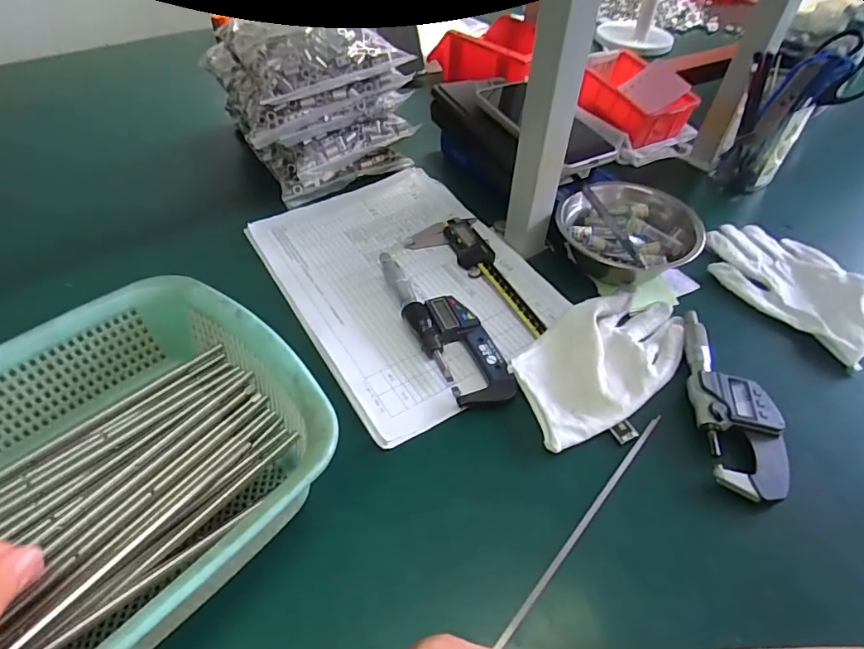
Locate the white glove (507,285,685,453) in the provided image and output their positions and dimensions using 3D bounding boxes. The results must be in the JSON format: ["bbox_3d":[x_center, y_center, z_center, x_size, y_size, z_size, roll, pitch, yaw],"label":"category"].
[{"bbox_3d":[0.141,0.025,0.407,0.166,0.032,0.094,-21,51,-20],"label":"white glove"}]

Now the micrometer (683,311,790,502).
[{"bbox_3d":[0.226,0.054,0.387,0.054,0.025,0.159,3,47,1],"label":"micrometer"}]

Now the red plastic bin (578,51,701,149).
[{"bbox_3d":[0.250,-0.284,0.646,0.090,0.060,0.135,-15,49,-15],"label":"red plastic bin"}]

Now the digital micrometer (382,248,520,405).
[{"bbox_3d":[0.007,-0.002,0.437,0.053,0.019,0.183,-20,51,-19],"label":"digital micrometer"}]

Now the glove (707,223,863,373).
[{"bbox_3d":[0.338,-0.043,0.467,0.105,0.047,0.169,-20,51,-19],"label":"glove"}]

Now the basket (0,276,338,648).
[{"bbox_3d":[-0.218,0.108,0.293,0.222,0.076,0.304,35,56,27],"label":"basket"}]

